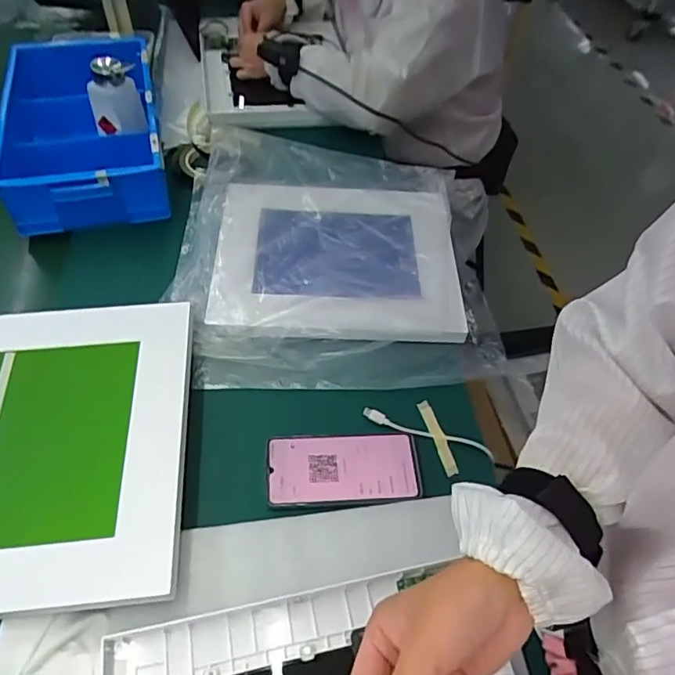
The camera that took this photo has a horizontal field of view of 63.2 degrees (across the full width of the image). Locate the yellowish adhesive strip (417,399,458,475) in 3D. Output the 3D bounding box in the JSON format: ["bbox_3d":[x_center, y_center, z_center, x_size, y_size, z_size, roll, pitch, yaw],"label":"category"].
[{"bbox_3d":[0.105,0.101,0.572,0.012,0.004,0.086,-12,54,-12],"label":"yellowish adhesive strip"}]

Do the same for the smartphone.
[{"bbox_3d":[0.006,0.127,0.539,0.148,0.006,0.070,-1,52,-4],"label":"smartphone"}]

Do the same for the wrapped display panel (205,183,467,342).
[{"bbox_3d":[0.003,-0.110,0.700,0.299,0.037,0.264,1,53,-4],"label":"wrapped display panel"}]

